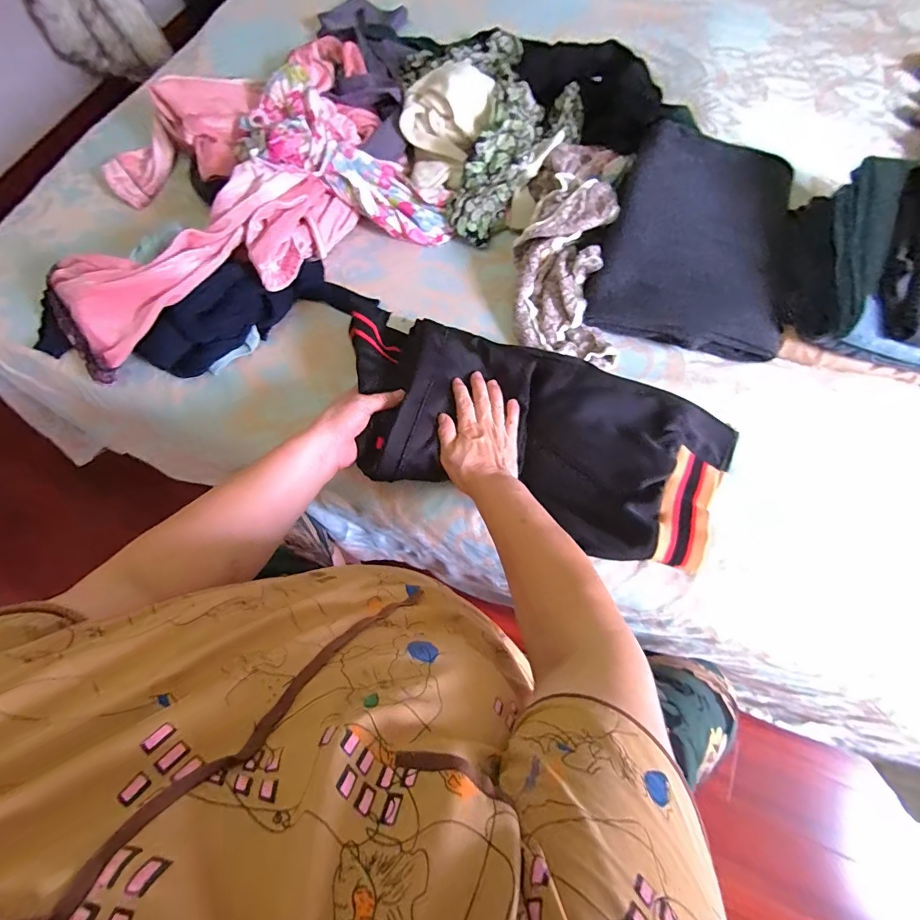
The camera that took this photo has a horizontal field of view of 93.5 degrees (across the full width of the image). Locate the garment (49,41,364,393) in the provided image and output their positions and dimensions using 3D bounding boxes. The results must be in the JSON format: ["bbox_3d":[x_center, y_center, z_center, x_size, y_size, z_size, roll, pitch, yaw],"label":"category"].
[{"bbox_3d":[-0.377,-0.437,0.688,0.593,0.105,0.454,-27,72,-8],"label":"garment"}]

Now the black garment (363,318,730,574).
[{"bbox_3d":[0.080,-0.037,0.545,0.495,0.074,0.231,22,72,7],"label":"black garment"}]

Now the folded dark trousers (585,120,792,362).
[{"bbox_3d":[0.330,-0.317,0.620,0.259,0.085,0.320,13,71,6],"label":"folded dark trousers"}]

